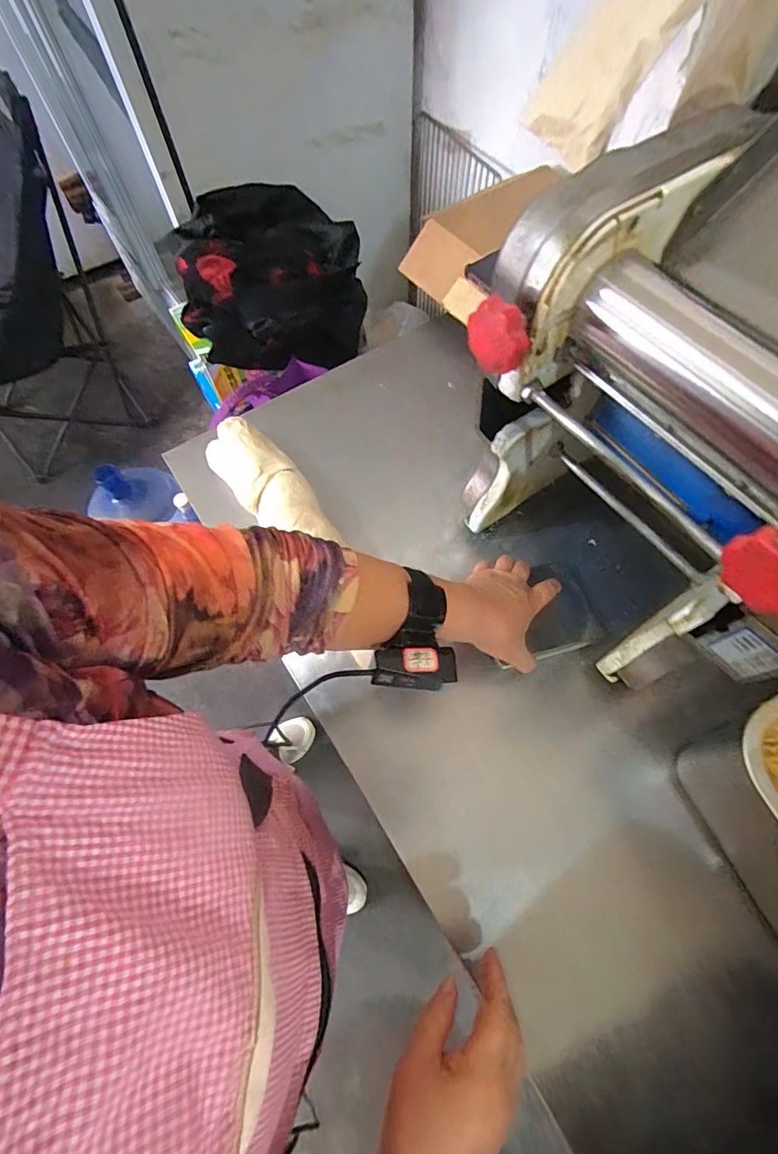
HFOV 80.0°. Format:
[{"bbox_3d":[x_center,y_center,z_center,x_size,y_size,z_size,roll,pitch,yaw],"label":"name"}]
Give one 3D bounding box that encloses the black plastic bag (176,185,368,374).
[{"bbox_3d":[-0.227,-0.588,0.922,0.336,0.177,0.302,-7,66,-2],"label":"black plastic bag"}]

